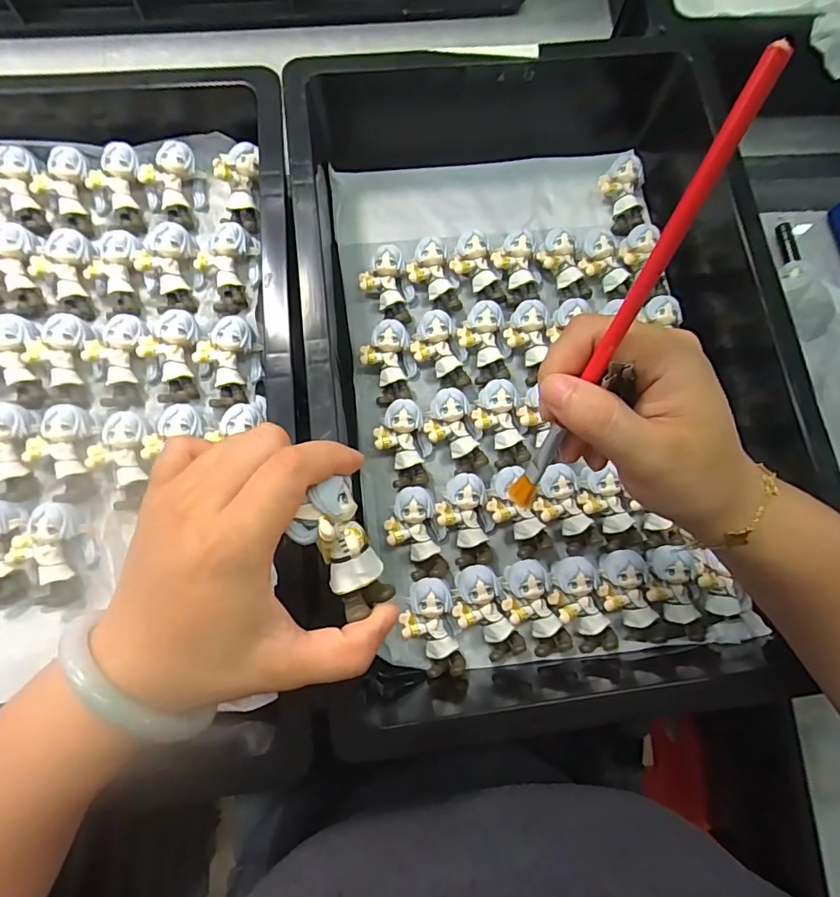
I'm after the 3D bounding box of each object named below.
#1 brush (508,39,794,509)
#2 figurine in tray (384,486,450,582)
[{"bbox_3d":[0.068,-0.039,0.175,0.008,0.166,0.007,22,37,3],"label":"brush"},{"bbox_3d":[-0.001,0.061,0.344,0.038,0.023,0.063,-27,78,-8],"label":"figurine in tray"}]

